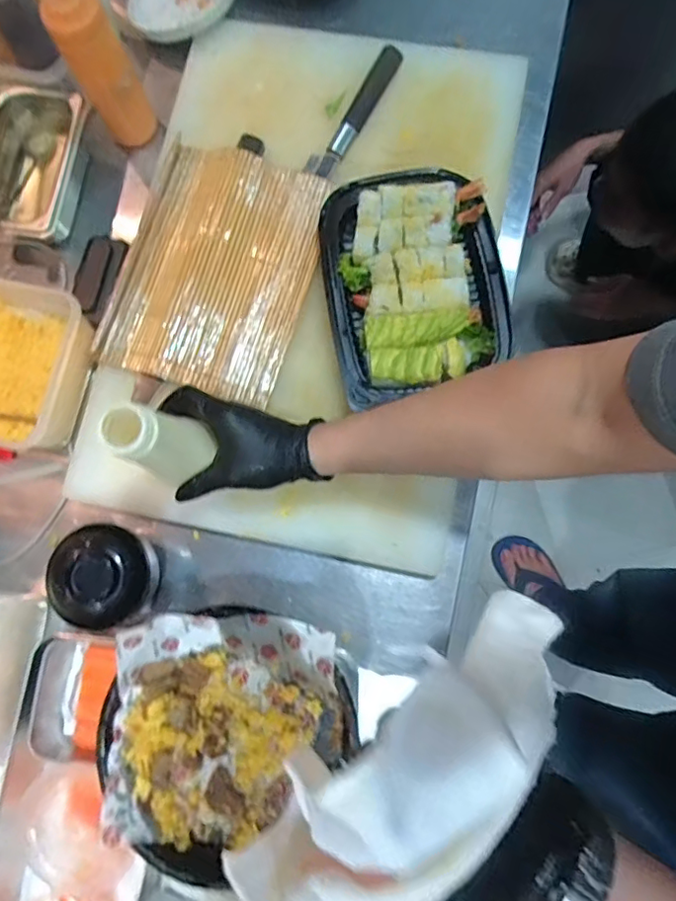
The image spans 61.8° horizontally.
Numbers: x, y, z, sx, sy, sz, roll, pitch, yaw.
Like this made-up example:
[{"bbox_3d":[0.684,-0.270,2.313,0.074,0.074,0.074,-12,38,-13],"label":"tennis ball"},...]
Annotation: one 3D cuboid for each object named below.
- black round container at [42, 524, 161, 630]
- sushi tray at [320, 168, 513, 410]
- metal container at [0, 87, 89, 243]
[{"bbox_3d":[-0.225,0.121,0.546,0.091,0.088,0.091,0,80,1],"label":"black round container"},{"bbox_3d":[0.079,-0.176,0.589,0.179,0.038,0.231,-10,80,-1],"label":"sushi tray"},{"bbox_3d":[-0.339,-0.312,0.643,0.084,0.066,0.170,8,80,2],"label":"metal container"}]

